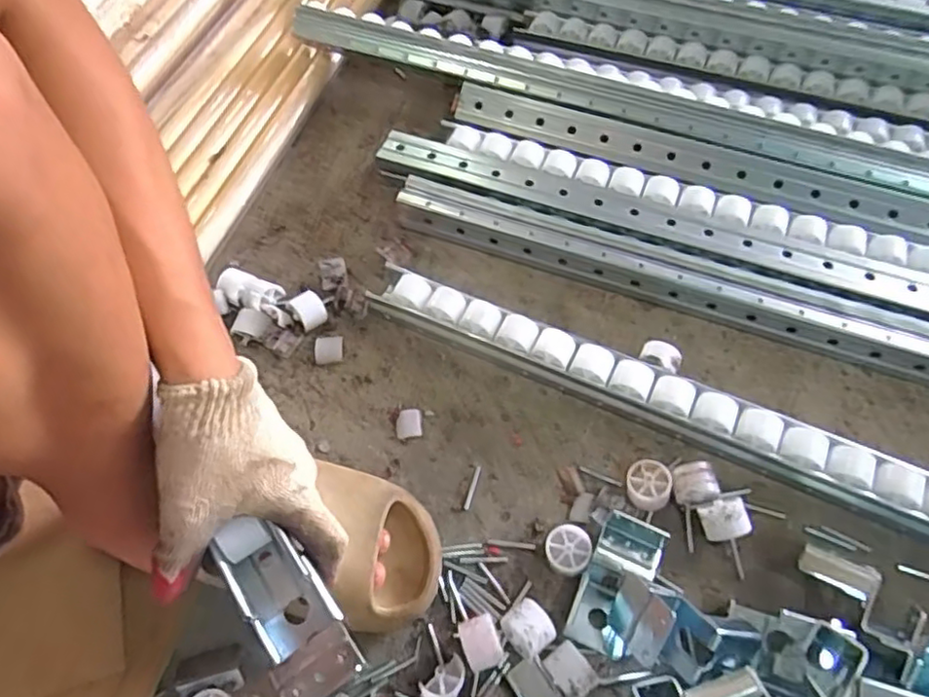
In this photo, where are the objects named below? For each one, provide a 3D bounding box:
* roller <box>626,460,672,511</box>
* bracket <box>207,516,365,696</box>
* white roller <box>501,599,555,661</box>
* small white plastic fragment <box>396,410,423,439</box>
[{"bbox_3d":[0.149,0.112,0.524,0.033,0.030,0.037,10,61,7],"label":"roller"},{"bbox_3d":[-0.101,0.153,0.367,0.048,0.055,0.104,-37,55,-18],"label":"bracket"},{"bbox_3d":[0.048,0.206,0.472,0.034,0.036,0.034,-35,66,-17],"label":"white roller"},{"bbox_3d":[-0.050,0.067,0.570,0.022,0.006,0.025,-5,61,-1],"label":"small white plastic fragment"}]

